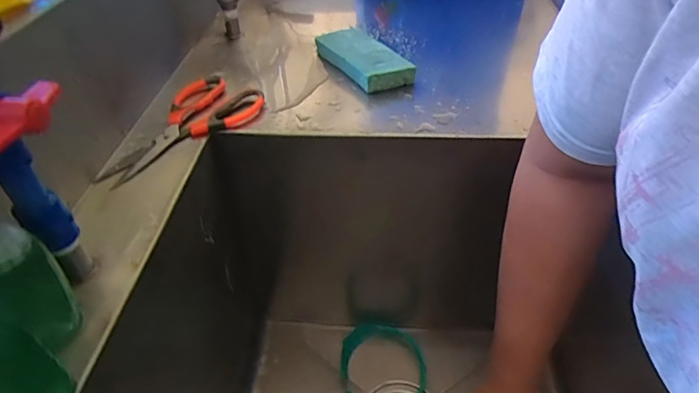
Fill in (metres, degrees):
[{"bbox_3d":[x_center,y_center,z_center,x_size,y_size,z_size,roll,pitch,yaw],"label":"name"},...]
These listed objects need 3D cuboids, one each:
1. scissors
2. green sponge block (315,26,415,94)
[{"bbox_3d":[-0.184,-0.078,0.495,0.098,0.014,0.194,21,46,23],"label":"scissors"},{"bbox_3d":[0.016,-0.187,0.603,0.083,0.030,0.161,-19,45,-19],"label":"green sponge block"}]

